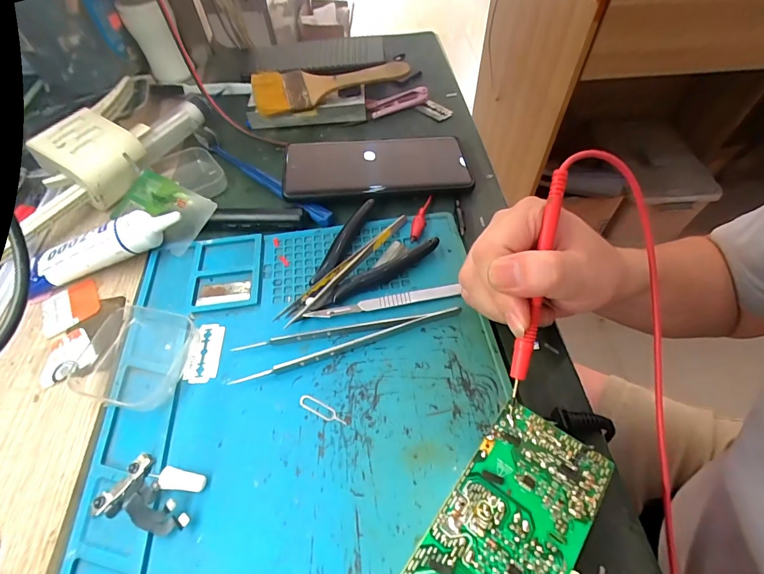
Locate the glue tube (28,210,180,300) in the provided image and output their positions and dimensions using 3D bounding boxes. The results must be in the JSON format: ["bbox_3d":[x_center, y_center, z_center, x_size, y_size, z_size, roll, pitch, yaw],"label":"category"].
[{"bbox_3d":[-0.214,-0.030,0.293,0.119,0.028,0.030,-23,87,-8],"label":"glue tube"}]

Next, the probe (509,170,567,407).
[{"bbox_3d":[0.082,-0.002,0.201,0.009,0.005,0.120,11,88,11],"label":"probe"}]

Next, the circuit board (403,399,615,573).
[{"bbox_3d":[0.052,0.124,0.178,0.057,0.027,0.132,31,62,22],"label":"circuit board"}]

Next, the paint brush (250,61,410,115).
[{"bbox_3d":[-0.051,-0.210,0.396,0.161,0.020,0.057,-12,58,-5],"label":"paint brush"}]

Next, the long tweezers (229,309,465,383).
[{"bbox_3d":[-0.024,0.031,0.256,0.149,0.010,0.025,-16,55,-8],"label":"long tweezers"}]

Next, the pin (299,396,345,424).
[{"bbox_3d":[-0.036,0.074,0.230,0.032,0.004,0.008,23,59,18],"label":"pin"}]

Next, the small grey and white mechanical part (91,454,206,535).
[{"bbox_3d":[-0.125,0.111,0.205,0.052,0.009,0.031,10,56,10],"label":"small grey and white mechanical part"}]

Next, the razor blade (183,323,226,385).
[{"bbox_3d":[-0.119,0.043,0.256,0.021,0.004,0.042,-2,55,1],"label":"razor blade"}]

